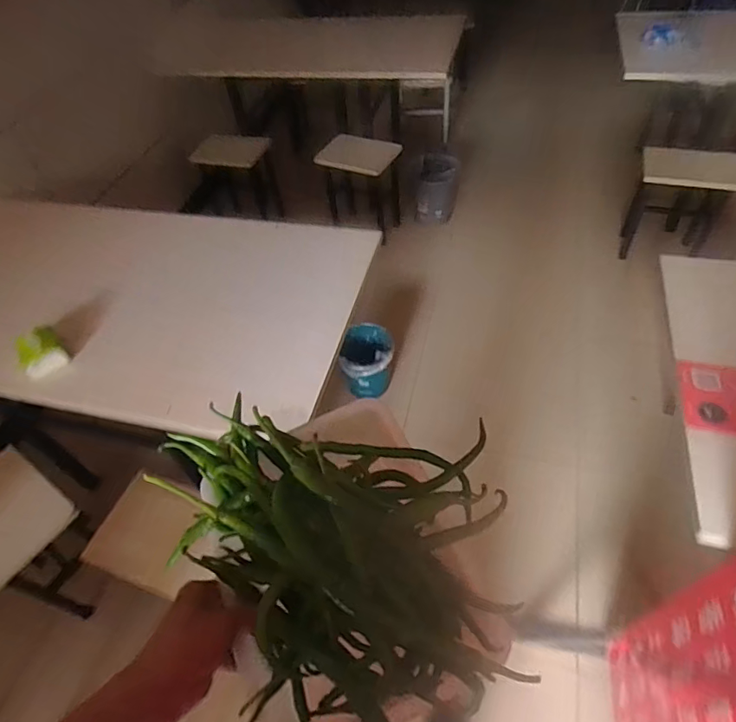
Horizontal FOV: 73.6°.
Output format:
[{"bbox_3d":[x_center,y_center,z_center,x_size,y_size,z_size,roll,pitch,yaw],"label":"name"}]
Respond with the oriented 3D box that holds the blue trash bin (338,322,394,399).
[{"bbox_3d":[-0.001,0.009,1.839,0.183,0.264,0.222,-3,51,1],"label":"blue trash bin"}]

